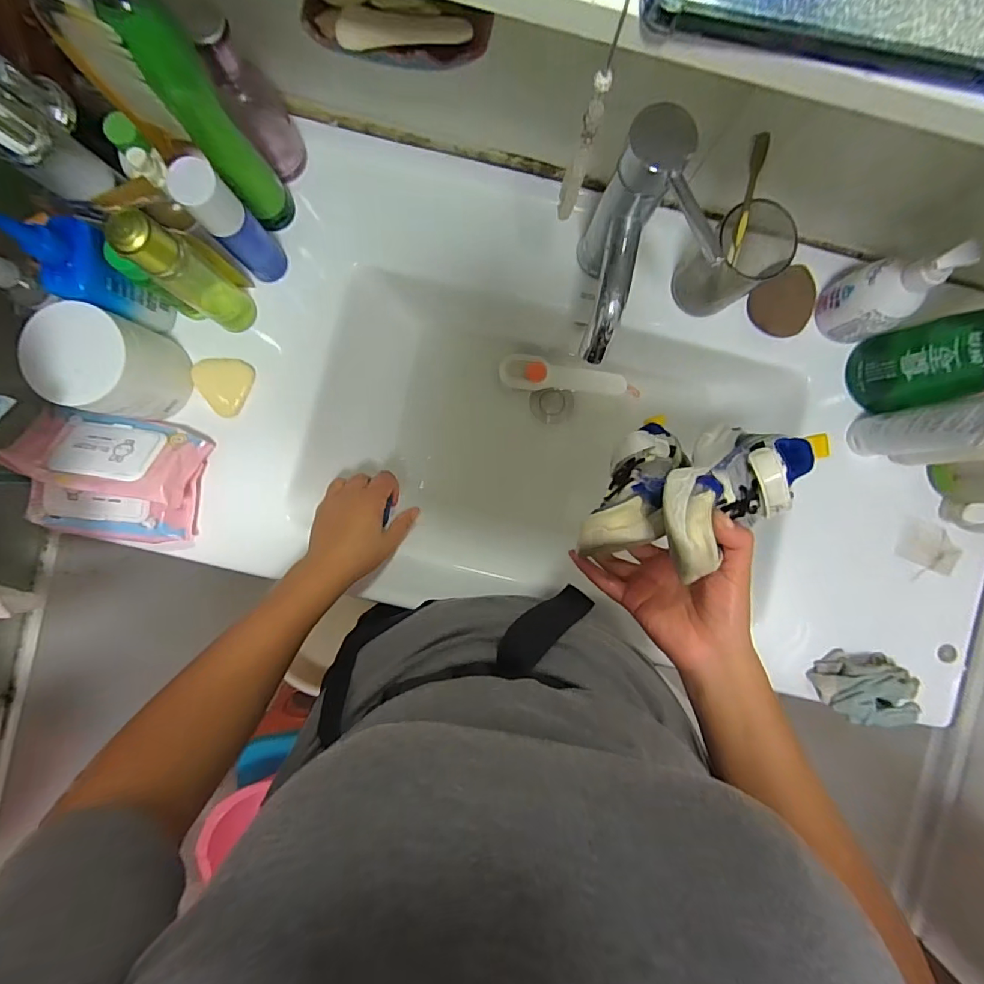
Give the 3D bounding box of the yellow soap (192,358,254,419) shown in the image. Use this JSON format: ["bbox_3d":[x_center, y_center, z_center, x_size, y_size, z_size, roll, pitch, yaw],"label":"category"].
[{"bbox_3d":[-0.285,-0.116,0.506,0.053,0.019,0.059,27,90,-2],"label":"yellow soap"}]

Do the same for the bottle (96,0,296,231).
[{"bbox_3d":[-0.226,-0.297,0.401,0.044,0.216,0.040,-42,92,-1],"label":"bottle"}]

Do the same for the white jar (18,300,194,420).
[{"bbox_3d":[-0.360,-0.122,0.457,0.092,0.092,0.089,0,91,-2],"label":"white jar"}]

